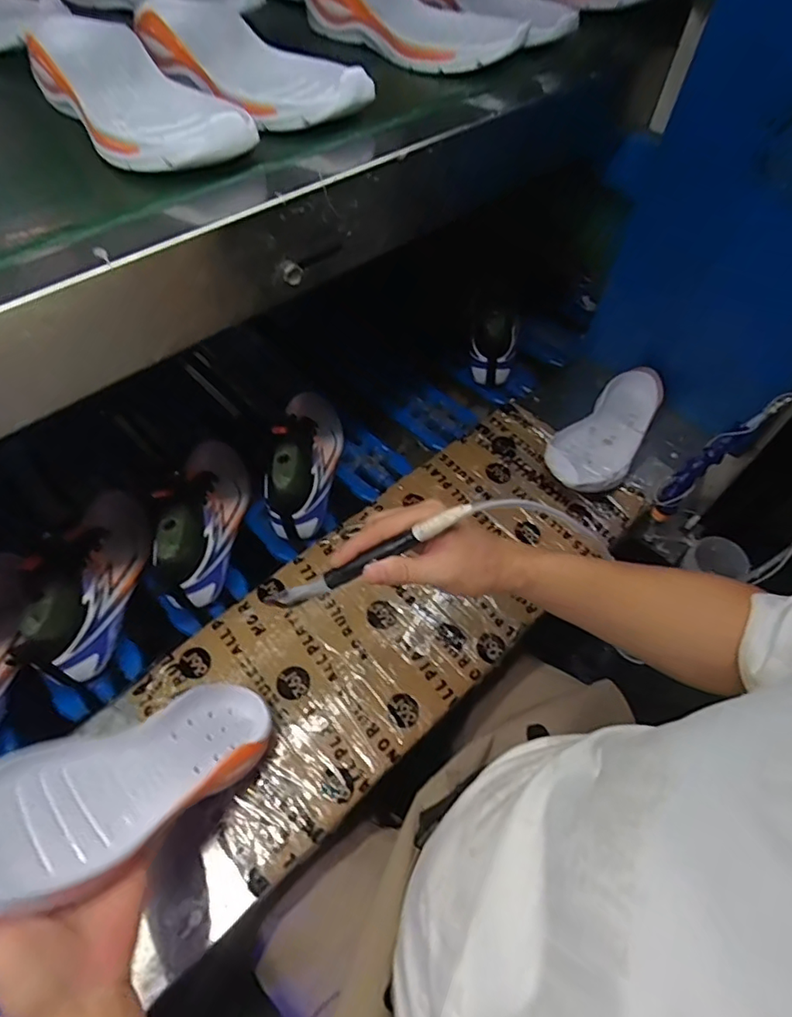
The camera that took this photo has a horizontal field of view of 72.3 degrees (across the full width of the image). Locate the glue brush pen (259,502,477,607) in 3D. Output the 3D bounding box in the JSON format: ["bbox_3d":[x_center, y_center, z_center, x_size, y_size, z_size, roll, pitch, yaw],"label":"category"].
[{"bbox_3d":[-0.020,0.037,0.417,0.172,0.021,0.013,-28,58,10],"label":"glue brush pen"}]

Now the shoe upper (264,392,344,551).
[{"bbox_3d":[-0.119,-0.081,0.706,0.077,0.106,0.236,3,58,0],"label":"shoe upper"}]

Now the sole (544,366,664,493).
[{"bbox_3d":[0.291,-0.111,0.747,0.098,0.049,0.262,30,62,16],"label":"sole"}]

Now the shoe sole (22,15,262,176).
[{"bbox_3d":[-0.225,-0.337,0.443,0.100,0.046,0.291,-33,64,-20],"label":"shoe sole"}]

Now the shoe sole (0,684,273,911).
[{"bbox_3d":[-0.198,0.201,0.414,0.089,0.036,0.259,42,20,23],"label":"shoe sole"}]

